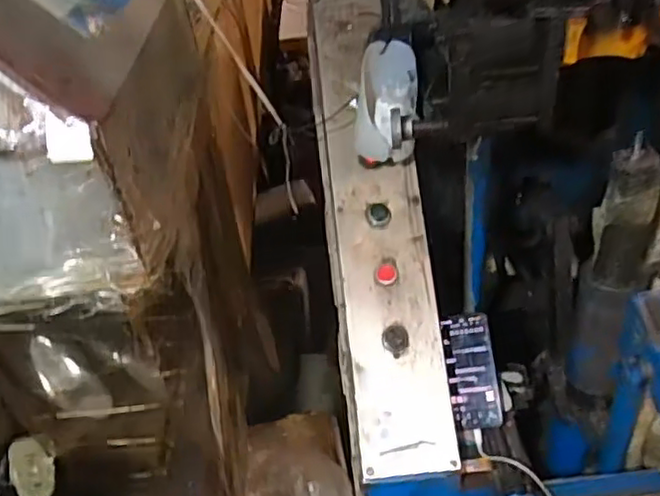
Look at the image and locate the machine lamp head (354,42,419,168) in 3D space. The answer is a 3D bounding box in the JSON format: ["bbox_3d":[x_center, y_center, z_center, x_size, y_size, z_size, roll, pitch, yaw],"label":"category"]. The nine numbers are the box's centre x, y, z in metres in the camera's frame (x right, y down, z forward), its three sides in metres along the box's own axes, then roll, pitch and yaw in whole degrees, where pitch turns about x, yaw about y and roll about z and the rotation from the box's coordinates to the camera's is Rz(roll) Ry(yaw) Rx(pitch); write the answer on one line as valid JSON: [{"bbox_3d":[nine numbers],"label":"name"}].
[{"bbox_3d":[0.088,-0.204,0.924,0.086,0.164,0.075,11,21,26],"label":"machine lamp head"}]

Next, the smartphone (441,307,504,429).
[{"bbox_3d":[0.201,0.172,0.929,0.065,0.158,0.008,-11,-13,19],"label":"smartphone"}]

